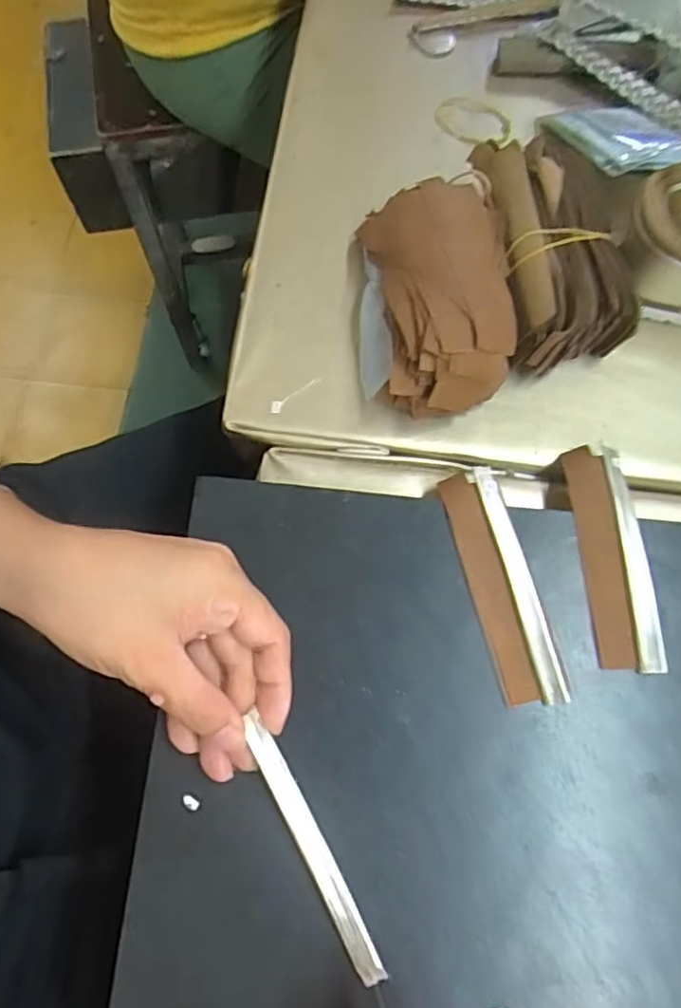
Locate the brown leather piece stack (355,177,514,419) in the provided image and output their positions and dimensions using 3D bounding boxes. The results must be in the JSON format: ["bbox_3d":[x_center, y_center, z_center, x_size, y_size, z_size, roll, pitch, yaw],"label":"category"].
[{"bbox_3d":[0.055,-0.120,0.353,0.073,0.059,0.139,-7,74,-2],"label":"brown leather piece stack"}]

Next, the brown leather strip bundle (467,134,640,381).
[{"bbox_3d":[0.125,-0.145,0.366,0.076,0.049,0.137,-6,74,-2],"label":"brown leather strip bundle"}]

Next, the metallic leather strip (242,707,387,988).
[{"bbox_3d":[-0.012,0.146,0.266,0.012,0.010,0.116,-27,86,-8],"label":"metallic leather strip"}]

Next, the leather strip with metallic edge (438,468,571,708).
[{"bbox_3d":[0.080,0.039,0.309,0.032,0.004,0.119,-16,75,-5],"label":"leather strip with metallic edge"}]

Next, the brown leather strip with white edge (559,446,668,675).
[{"bbox_3d":[0.140,0.025,0.321,0.033,0.013,0.119,-6,70,3],"label":"brown leather strip with white edge"}]

